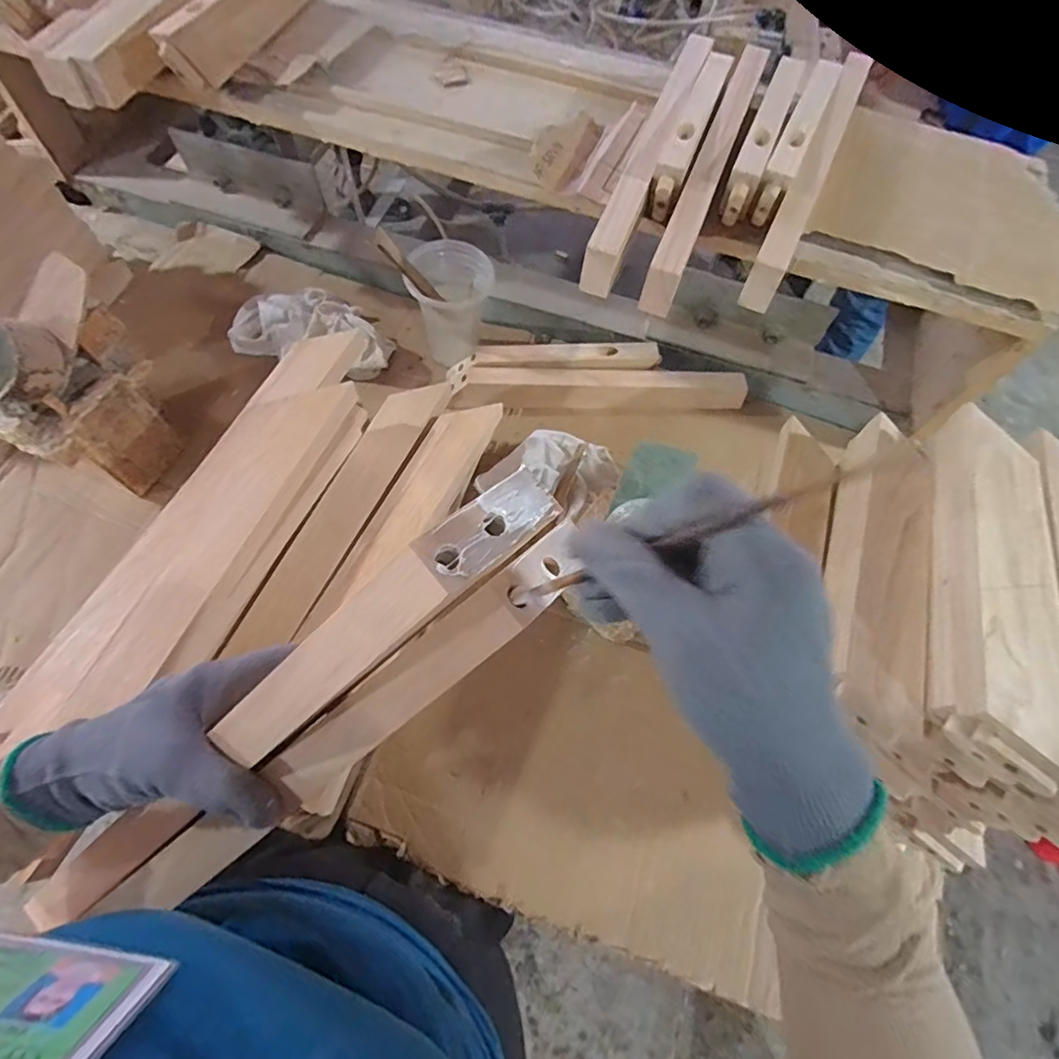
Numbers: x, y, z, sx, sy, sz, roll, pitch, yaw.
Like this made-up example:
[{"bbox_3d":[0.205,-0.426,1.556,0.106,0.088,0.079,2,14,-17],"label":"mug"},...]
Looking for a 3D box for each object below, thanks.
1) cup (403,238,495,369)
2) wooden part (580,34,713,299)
[{"bbox_3d":[-0.105,-0.311,0.743,0.105,0.135,0.114,1,66,-3],"label":"cup"},{"bbox_3d":[0.137,-0.417,0.594,0.031,0.047,0.412,20,66,6],"label":"wooden part"}]

